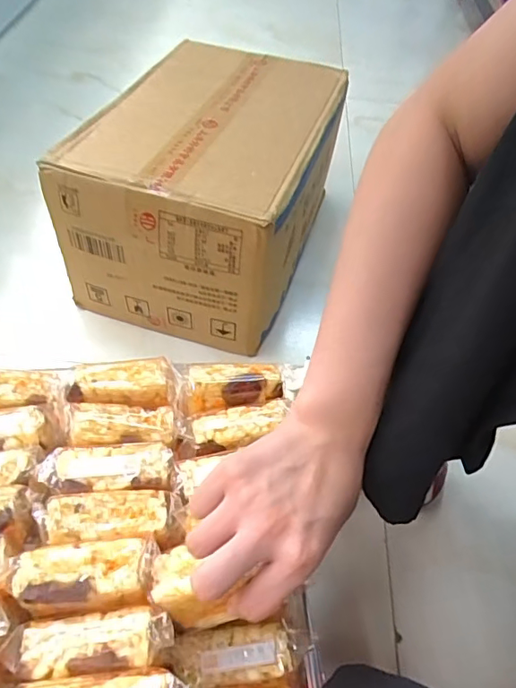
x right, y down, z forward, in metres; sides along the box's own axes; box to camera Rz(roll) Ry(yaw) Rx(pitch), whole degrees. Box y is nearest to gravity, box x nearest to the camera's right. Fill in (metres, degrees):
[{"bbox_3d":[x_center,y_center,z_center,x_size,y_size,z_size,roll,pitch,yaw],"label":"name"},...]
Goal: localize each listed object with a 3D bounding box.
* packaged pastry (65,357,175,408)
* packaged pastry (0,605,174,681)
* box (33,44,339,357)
[{"bbox_3d":[-0.107,0.030,0.399,0.078,0.019,0.034,-3,51,-9],"label":"packaged pastry"},{"bbox_3d":[-0.097,0.169,0.290,0.094,0.022,0.031,-2,51,-8],"label":"packaged pastry"},{"bbox_3d":[-0.058,-0.218,0.684,0.270,0.195,0.386,16,51,7],"label":"box"}]

